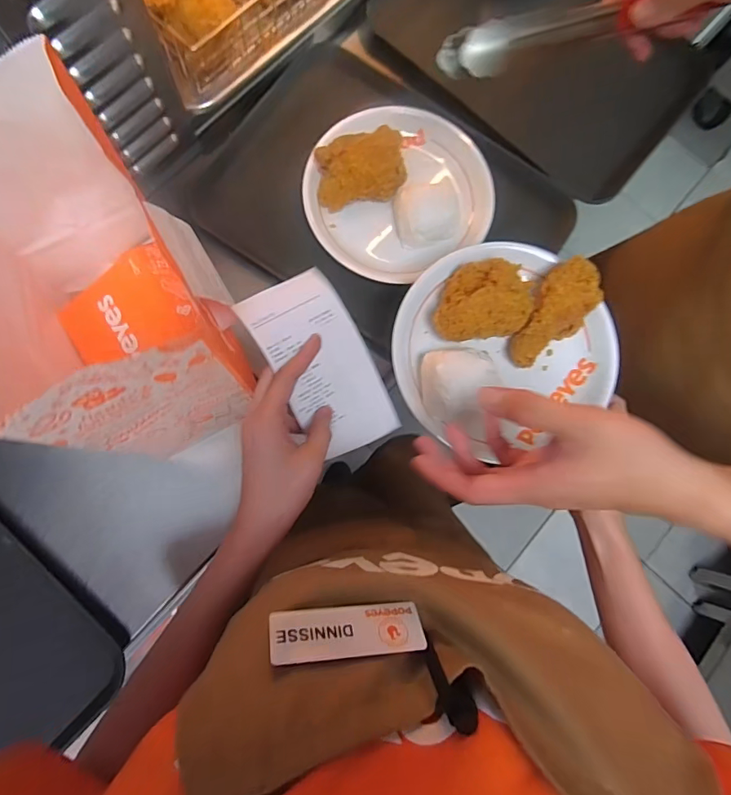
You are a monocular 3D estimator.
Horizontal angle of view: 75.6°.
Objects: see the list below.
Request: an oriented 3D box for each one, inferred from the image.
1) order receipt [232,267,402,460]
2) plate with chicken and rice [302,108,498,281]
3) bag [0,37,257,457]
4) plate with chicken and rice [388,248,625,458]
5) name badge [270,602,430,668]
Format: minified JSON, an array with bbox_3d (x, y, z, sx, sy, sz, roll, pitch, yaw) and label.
[{"bbox_3d":[-0.035,-0.024,0.389,0.080,0.021,0.146,-32,105,-24],"label":"order receipt"},{"bbox_3d":[0.039,-0.247,0.559,0.218,0.049,0.207,1,82,-5],"label":"plate with chicken and rice"},{"bbox_3d":[-0.205,-0.082,0.371,0.161,0.235,0.216,-29,85,-8],"label":"bag"},{"bbox_3d":[0.132,-0.056,0.462,0.208,0.066,0.195,1,82,-5],"label":"plate with chicken and rice"},{"bbox_3d":[-0.008,0.113,0.229,0.074,0.004,0.025,3,38,-15],"label":"name badge"}]

